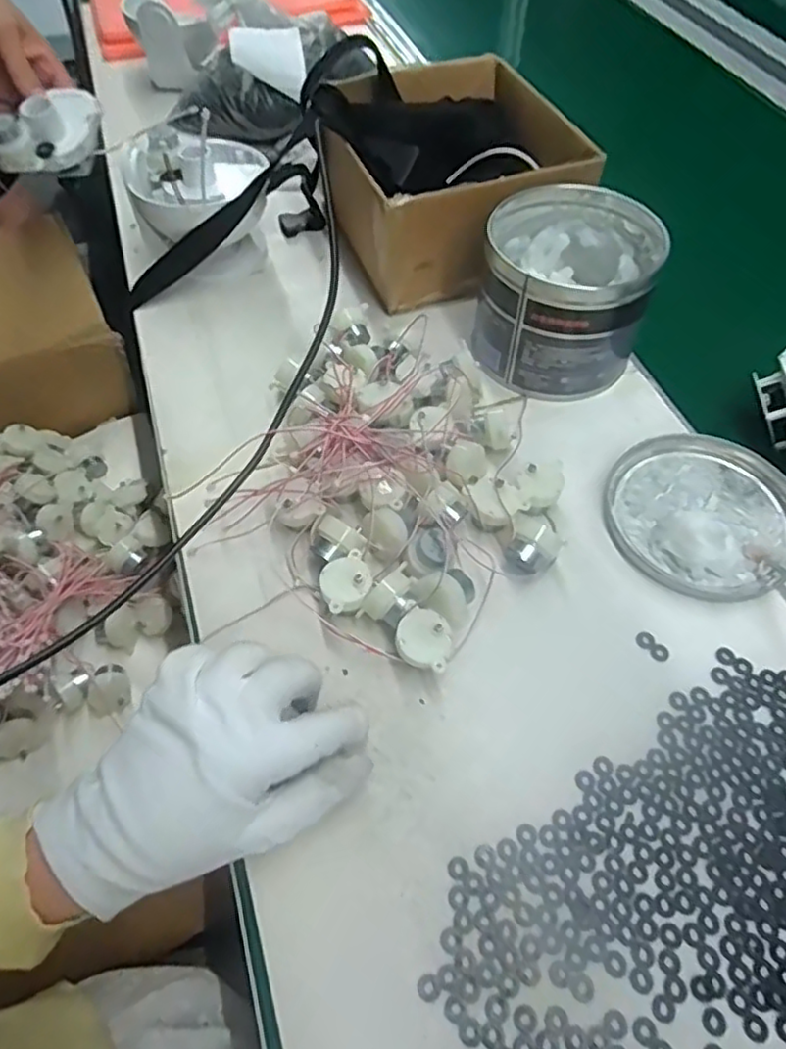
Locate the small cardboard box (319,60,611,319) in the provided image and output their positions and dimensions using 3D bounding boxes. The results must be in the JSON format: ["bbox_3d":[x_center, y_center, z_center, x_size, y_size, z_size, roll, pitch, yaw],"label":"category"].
[{"bbox_3d":[0.049,-0.312,0.582,0.190,0.098,0.213,-11,57,-8],"label":"small cardboard box"}]

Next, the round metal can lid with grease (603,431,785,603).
[{"bbox_3d":[0.214,-0.011,0.442,0.127,0.020,0.127,0,56,0],"label":"round metal can lid with grease"}]

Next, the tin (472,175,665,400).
[{"bbox_3d":[0.132,-0.182,0.500,0.121,0.098,0.129,0,56,0],"label":"tin"}]

